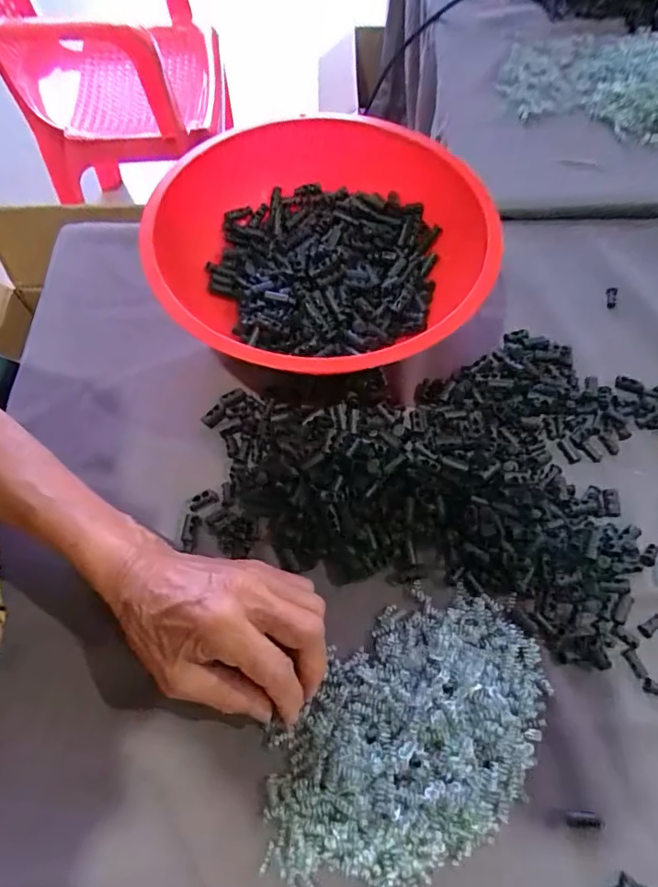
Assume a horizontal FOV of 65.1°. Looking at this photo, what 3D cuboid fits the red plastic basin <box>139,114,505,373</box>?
[{"bbox_3d":[-0.009,-0.144,0.400,0.232,0.077,0.246,0,63,0],"label":"red plastic basin"}]

